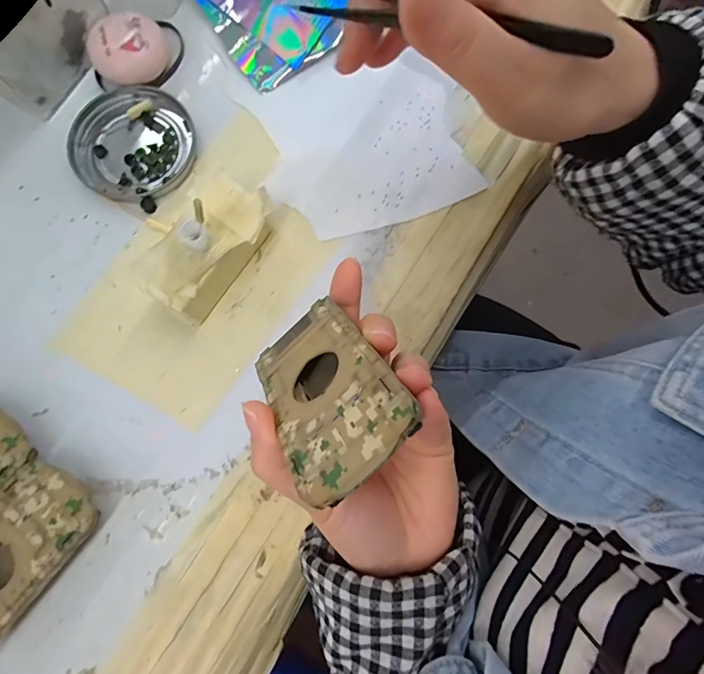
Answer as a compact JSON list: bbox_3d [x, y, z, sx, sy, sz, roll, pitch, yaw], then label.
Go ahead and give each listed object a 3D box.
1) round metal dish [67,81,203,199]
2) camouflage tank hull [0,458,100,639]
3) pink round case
[{"bbox_3d":[-0.146,-0.128,0.273,0.082,0.007,0.076,0,79,0],"label":"round metal dish"},{"bbox_3d":[-0.178,0.116,0.220,0.049,0.027,0.095,39,82,7],"label":"camouflage tank hull"},{"bbox_3d":[-0.143,-0.189,0.275,0.060,0.023,0.043,-22,80,-4],"label":"pink round case"}]

